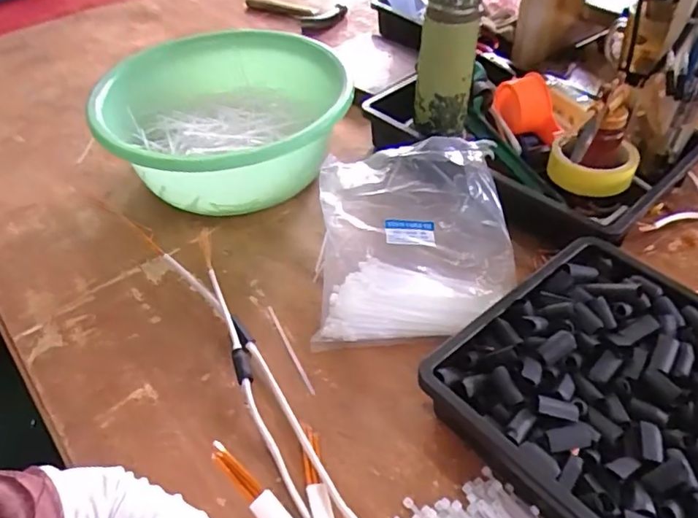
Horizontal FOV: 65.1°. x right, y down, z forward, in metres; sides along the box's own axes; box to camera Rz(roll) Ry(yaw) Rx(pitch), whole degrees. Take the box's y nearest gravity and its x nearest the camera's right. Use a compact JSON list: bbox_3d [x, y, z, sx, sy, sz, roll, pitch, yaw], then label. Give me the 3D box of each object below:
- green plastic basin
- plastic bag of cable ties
[{"bbox_3d":[-0.162,-0.165,0.703,0.307,0.136,0.299,-2,44,2],"label":"green plastic basin"},{"bbox_3d":[0.068,-0.023,0.580,0.193,0.092,0.215,-3,44,1],"label":"plastic bag of cable ties"}]

